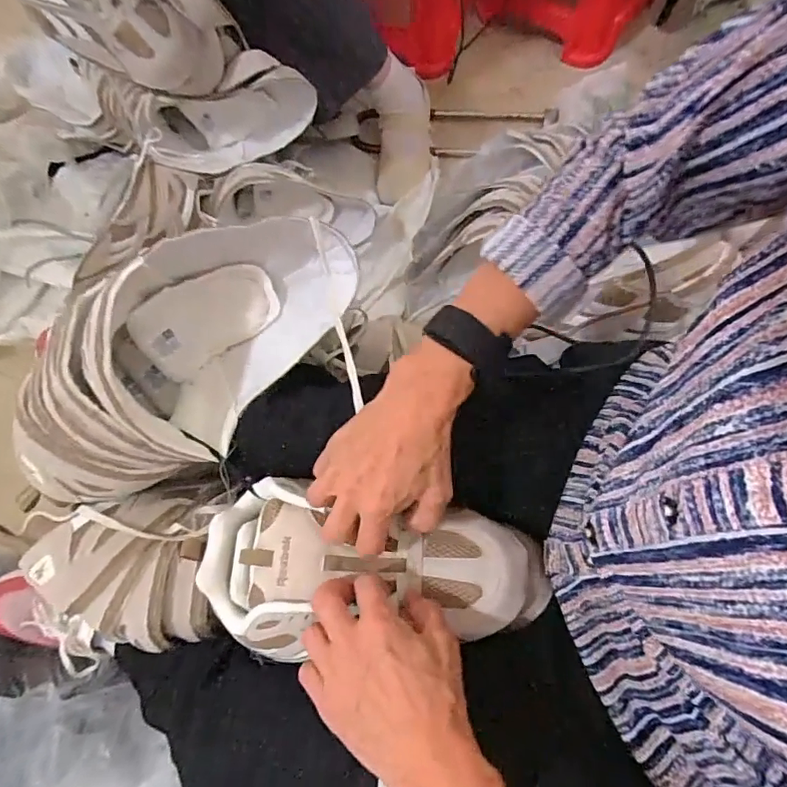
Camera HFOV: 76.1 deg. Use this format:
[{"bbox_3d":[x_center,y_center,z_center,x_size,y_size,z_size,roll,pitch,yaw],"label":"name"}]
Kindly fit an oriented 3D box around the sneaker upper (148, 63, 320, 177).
[{"bbox_3d":[-0.232,-0.398,0.731,0.247,0.136,0.088,-11,71,14],"label":"sneaker upper"}]

